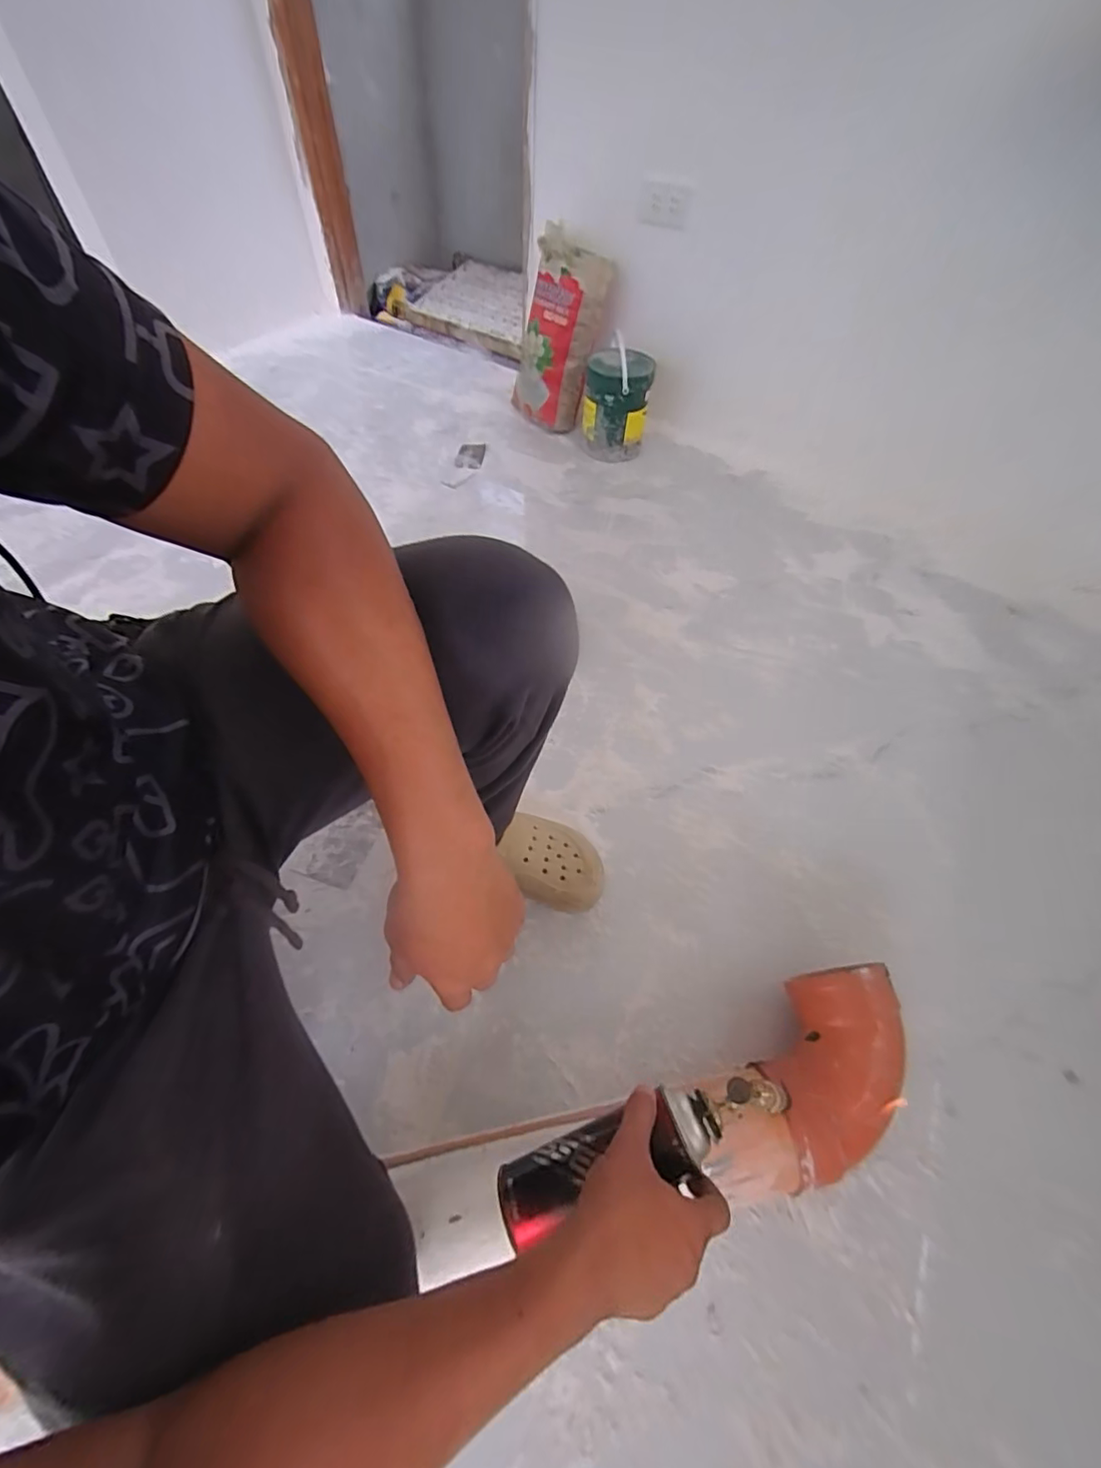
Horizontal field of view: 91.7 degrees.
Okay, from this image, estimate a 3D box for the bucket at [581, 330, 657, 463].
[{"bbox_3d":[0.166,-0.845,1.372,0.163,0.213,0.163,1,57,-2],"label":"bucket"}]

